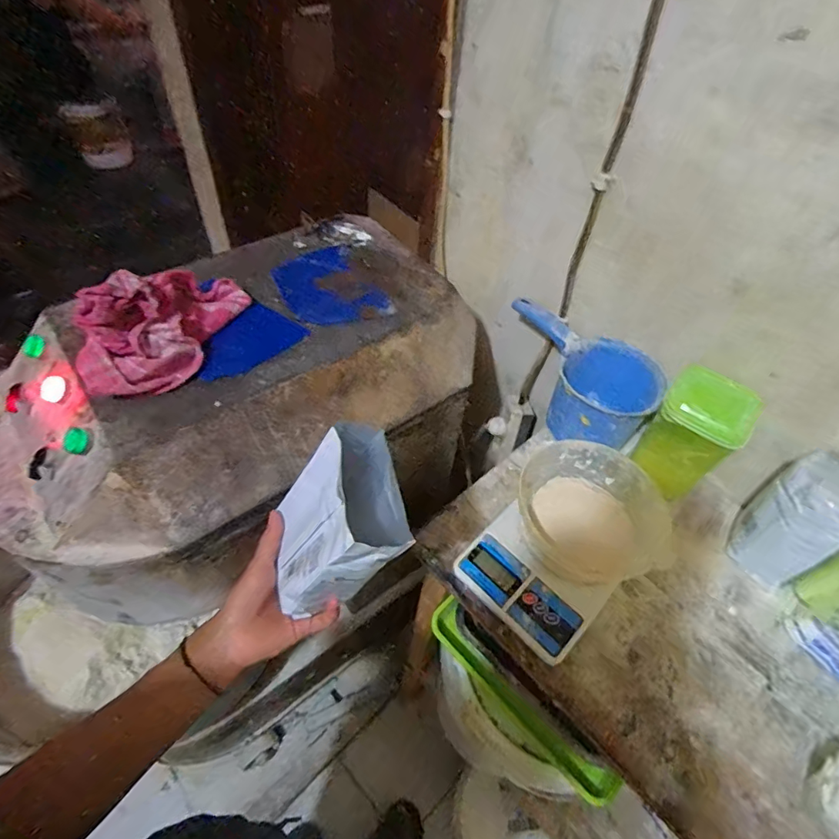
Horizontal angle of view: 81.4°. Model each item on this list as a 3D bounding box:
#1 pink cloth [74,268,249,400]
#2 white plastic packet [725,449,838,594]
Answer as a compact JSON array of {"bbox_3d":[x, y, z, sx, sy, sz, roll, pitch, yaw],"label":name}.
[{"bbox_3d":[-0.284,-0.113,0.543,0.095,0.084,0.210,17,52,8],"label":"pink cloth"},{"bbox_3d":[0.453,0.122,0.587,0.099,0.160,0.086,-31,60,-26],"label":"white plastic packet"}]

